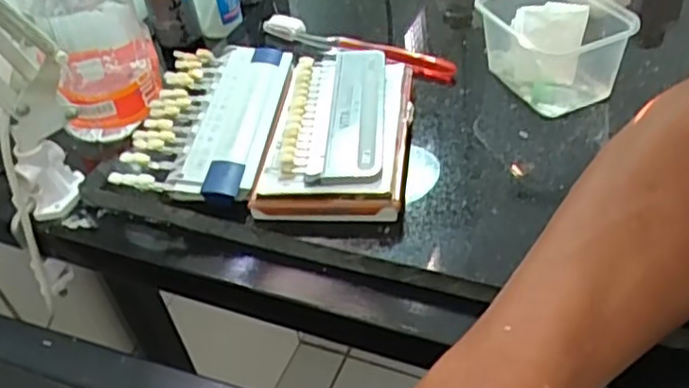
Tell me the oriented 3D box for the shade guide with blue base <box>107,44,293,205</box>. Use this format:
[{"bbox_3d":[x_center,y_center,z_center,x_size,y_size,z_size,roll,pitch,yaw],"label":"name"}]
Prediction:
[{"bbox_3d":[-0.099,-0.057,0.511,0.090,0.029,0.169,0,43,9],"label":"shade guide with blue base"}]

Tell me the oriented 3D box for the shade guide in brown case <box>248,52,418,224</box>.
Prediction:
[{"bbox_3d":[-0.003,-0.047,0.479,0.093,0.033,0.156,2,43,10],"label":"shade guide in brown case"}]

